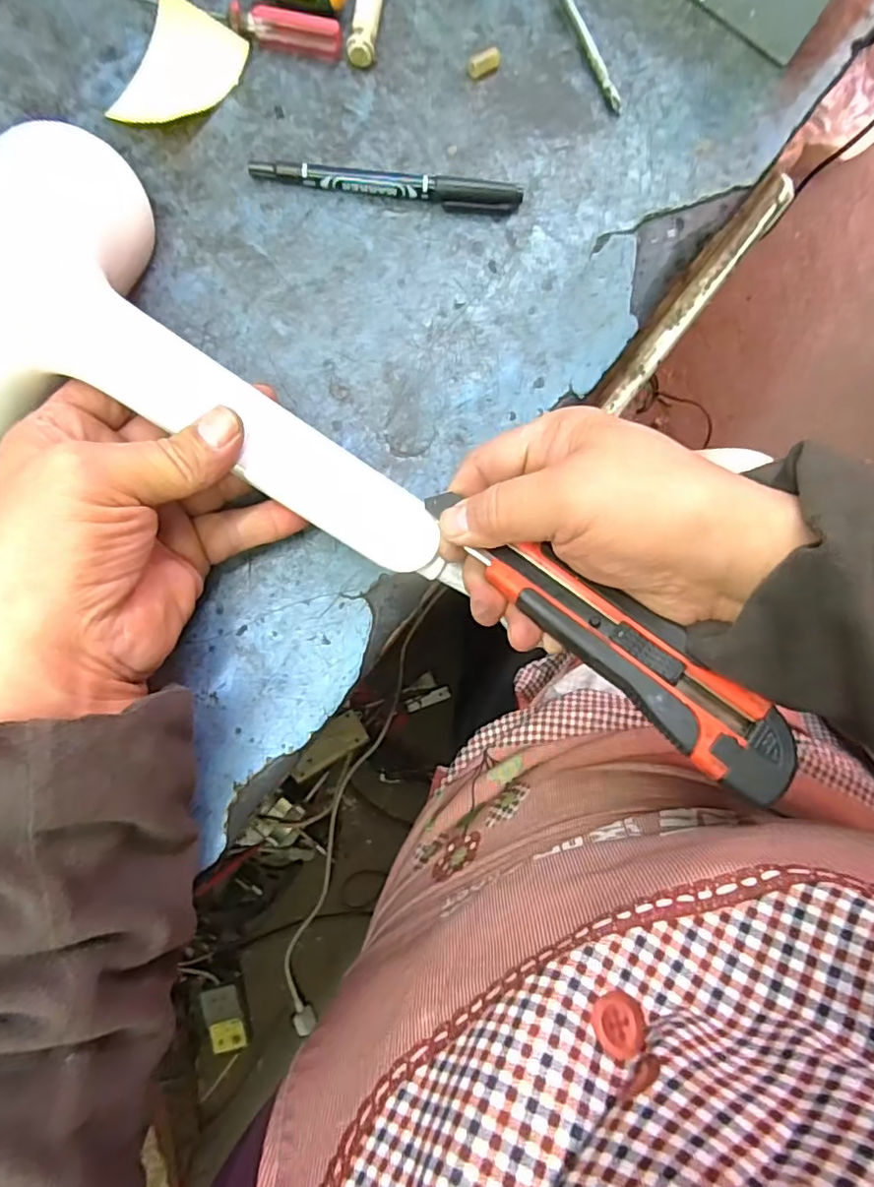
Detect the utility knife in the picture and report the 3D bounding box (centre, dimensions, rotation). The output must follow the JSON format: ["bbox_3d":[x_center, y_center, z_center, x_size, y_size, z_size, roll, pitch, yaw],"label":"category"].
[{"bbox_3d":[0.068,0.015,0.253,0.176,0.015,0.034,40,83,16],"label":"utility knife"}]

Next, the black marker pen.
[{"bbox_3d":[-0.024,-0.209,0.306,0.135,0.011,0.009,3,85,-4],"label":"black marker pen"}]

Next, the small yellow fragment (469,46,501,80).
[{"bbox_3d":[0.026,-0.284,0.320,0.019,0.007,0.009,-36,88,-7],"label":"small yellow fragment"}]

